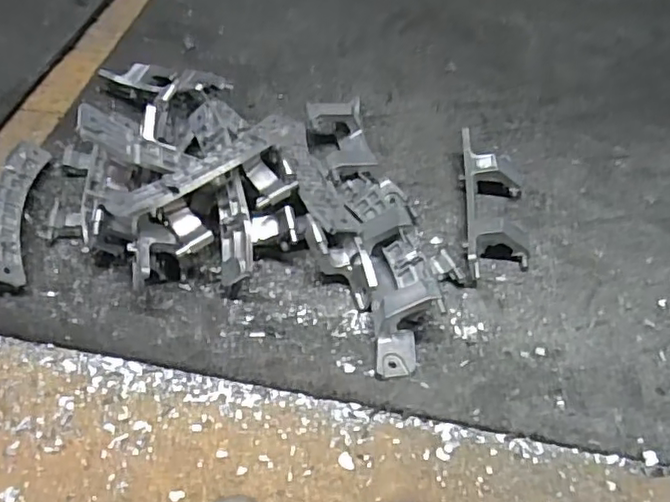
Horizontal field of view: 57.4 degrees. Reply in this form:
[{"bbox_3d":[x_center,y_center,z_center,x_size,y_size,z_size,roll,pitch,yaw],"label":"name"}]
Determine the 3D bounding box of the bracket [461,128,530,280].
[{"bbox_3d":[0.137,-0.041,0.525,0.060,0.032,0.154,6,50,1],"label":"bracket"}]

